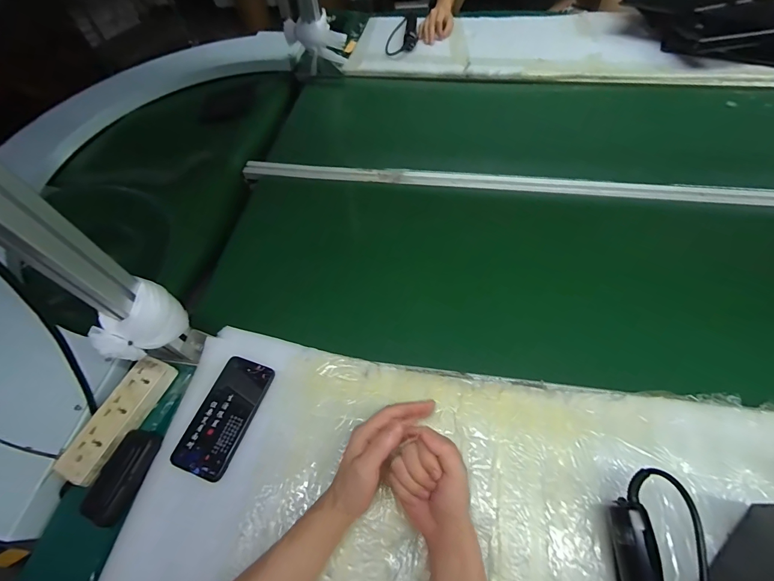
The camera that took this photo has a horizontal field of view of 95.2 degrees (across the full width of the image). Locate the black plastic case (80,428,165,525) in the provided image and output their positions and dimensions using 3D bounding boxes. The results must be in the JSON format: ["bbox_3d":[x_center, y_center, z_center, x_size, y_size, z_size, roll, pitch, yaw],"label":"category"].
[{"bbox_3d":[-0.344,0.238,0.458,0.053,0.020,0.106,13,59,12],"label":"black plastic case"}]

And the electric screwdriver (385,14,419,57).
[{"bbox_3d":[0.046,-0.794,1.084,0.094,0.031,0.209,0,57,3],"label":"electric screwdriver"}]

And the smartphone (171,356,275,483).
[{"bbox_3d":[-0.225,0.171,0.491,0.078,0.007,0.154,15,60,13],"label":"smartphone"}]

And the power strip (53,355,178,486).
[{"bbox_3d":[-0.372,0.176,0.493,0.052,0.027,0.168,18,60,15],"label":"power strip"}]

